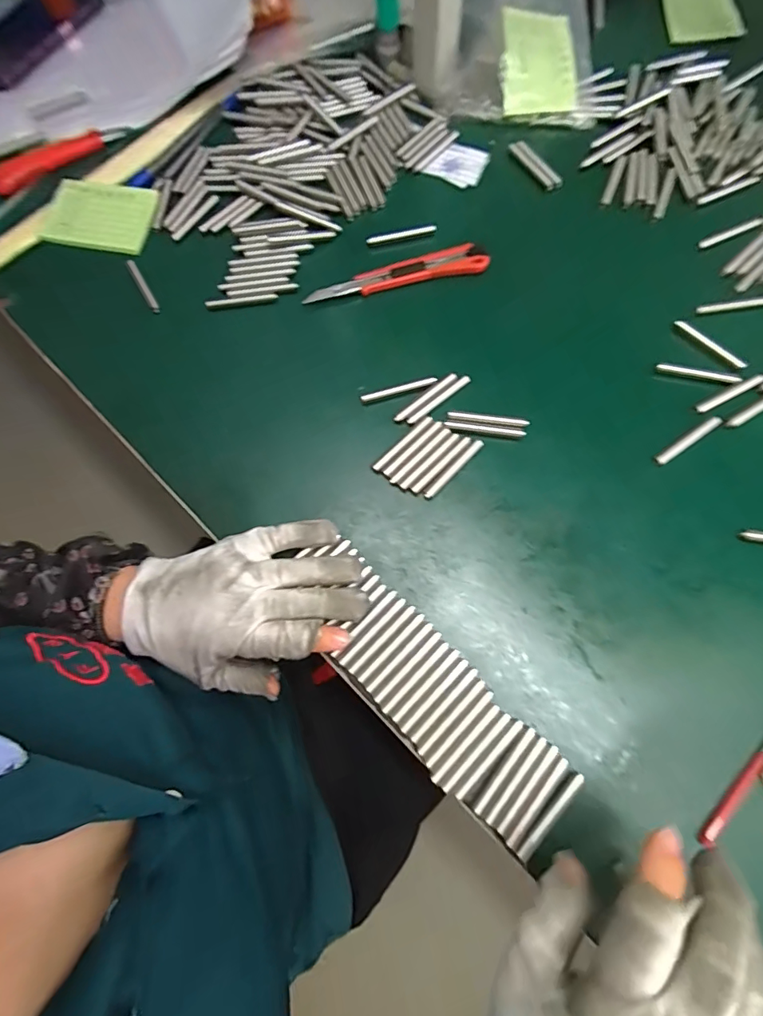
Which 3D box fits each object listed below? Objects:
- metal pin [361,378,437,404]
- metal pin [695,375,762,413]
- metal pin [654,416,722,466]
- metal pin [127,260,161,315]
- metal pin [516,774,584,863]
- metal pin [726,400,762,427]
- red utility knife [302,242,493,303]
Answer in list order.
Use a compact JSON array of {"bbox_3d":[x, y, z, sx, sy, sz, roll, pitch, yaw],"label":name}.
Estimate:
[{"bbox_3d":[0.014,-0.091,0.360,0.059,0.006,0.006,-13,73,-3],"label":"metal pin"},{"bbox_3d":[0.257,-0.085,0.339,0.058,0.004,0.007,-26,74,-6],"label":"metal pin"},{"bbox_3d":[0.221,-0.049,0.331,0.061,0.004,0.008,-32,75,-8],"label":"metal pin"},{"bbox_3d":[-0.205,-0.192,0.396,0.008,0.008,0.055,-30,75,-8],"label":"metal pin"},{"bbox_3d":[0.099,0.180,0.270,0.008,0.004,0.057,43,79,13],"label":"metal pin"},{"bbox_3d":[0.278,-0.075,0.337,0.061,0.004,0.008,-29,75,-7],"label":"metal pin"},{"bbox_3d":[0.013,-0.193,0.384,0.150,0.011,0.023,-15,73,-3],"label":"red utility knife"}]

